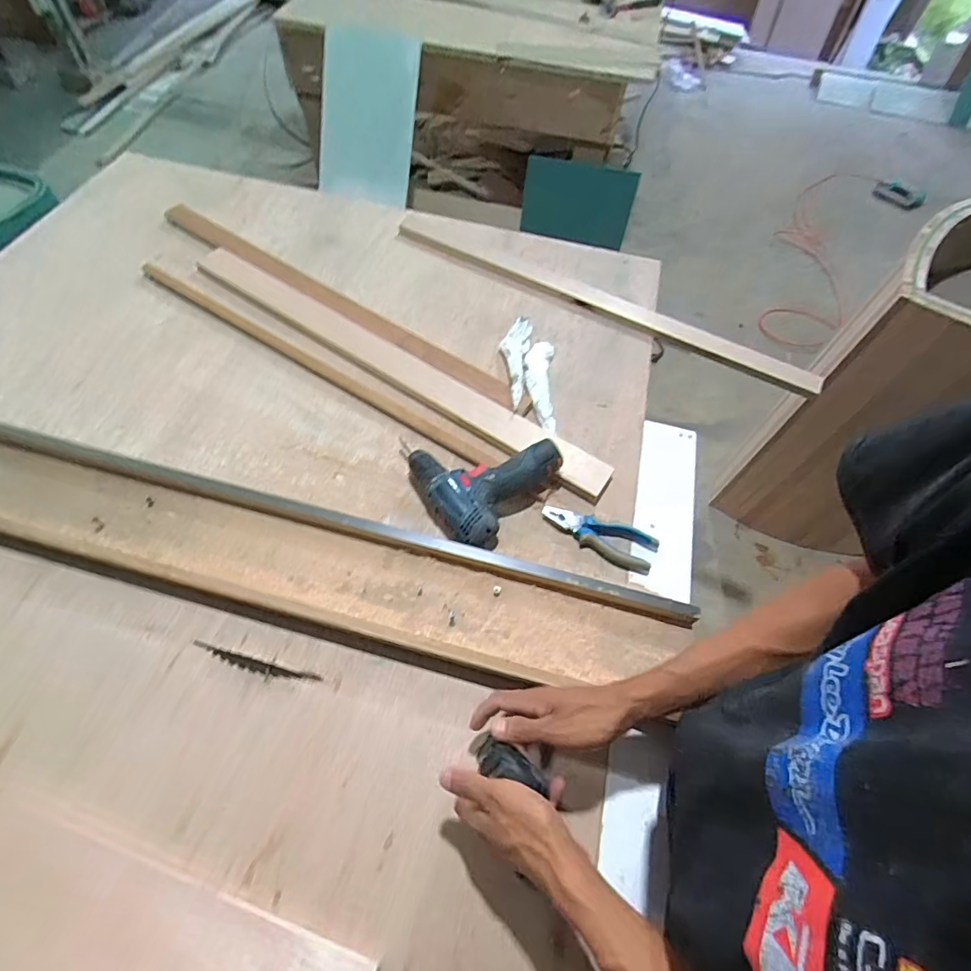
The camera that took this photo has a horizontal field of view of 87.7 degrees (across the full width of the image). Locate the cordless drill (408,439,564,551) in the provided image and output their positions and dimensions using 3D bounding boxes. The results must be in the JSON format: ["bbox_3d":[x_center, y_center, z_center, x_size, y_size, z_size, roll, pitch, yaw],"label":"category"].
[{"bbox_3d":[-0.013,-0.021,0.713,0.171,0.057,0.183,38,65,18],"label":"cordless drill"}]

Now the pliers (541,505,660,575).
[{"bbox_3d":[0.157,0.064,0.701,0.159,0.020,0.058,25,62,12],"label":"pliers"}]

